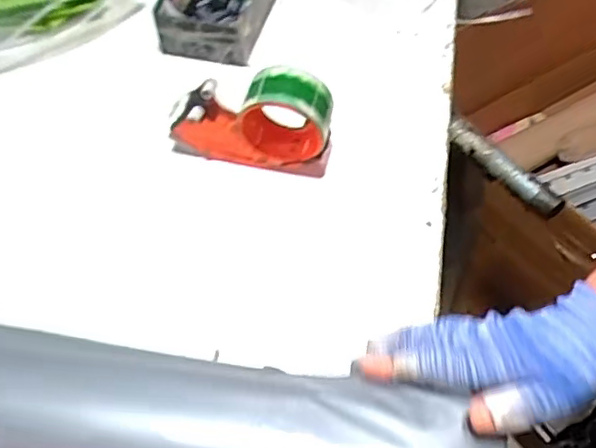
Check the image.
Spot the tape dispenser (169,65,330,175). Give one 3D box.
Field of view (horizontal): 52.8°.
[{"bbox_3d":[-0.045,-0.104,0.577,0.159,0.096,0.058,13,53,13],"label":"tape dispenser"}]

